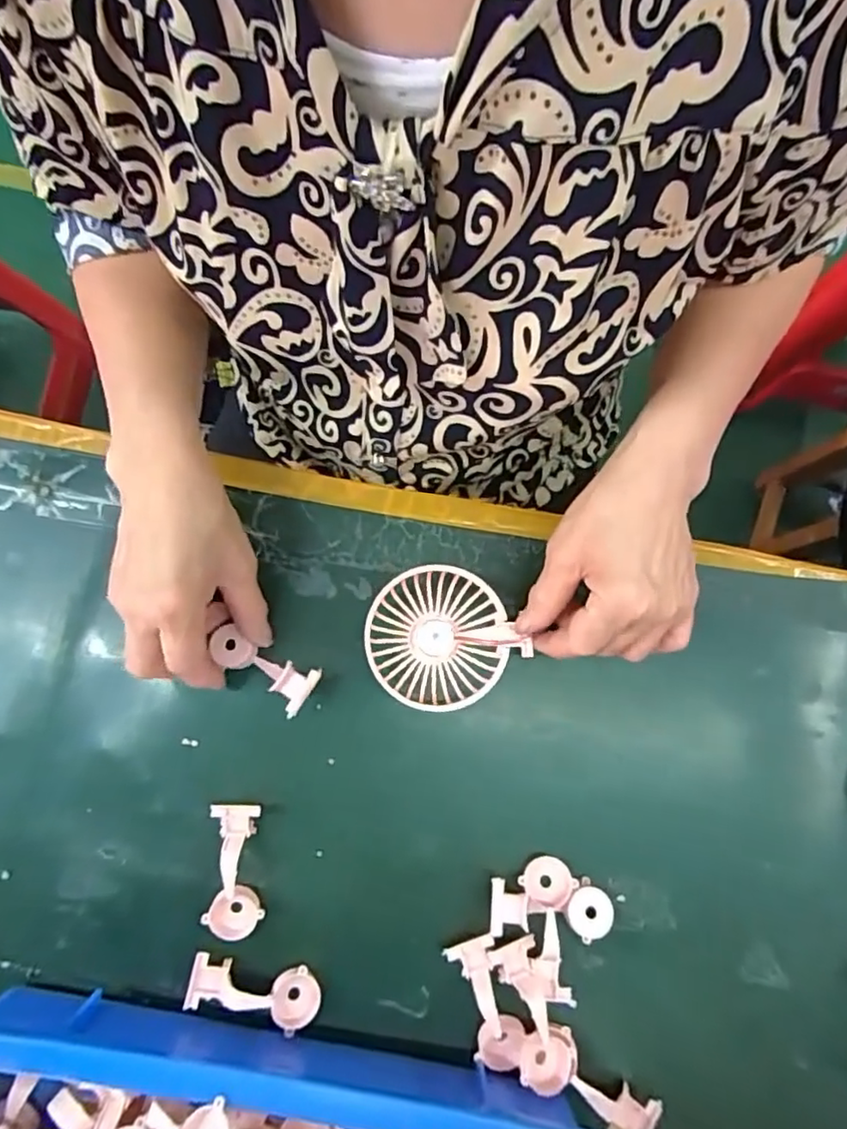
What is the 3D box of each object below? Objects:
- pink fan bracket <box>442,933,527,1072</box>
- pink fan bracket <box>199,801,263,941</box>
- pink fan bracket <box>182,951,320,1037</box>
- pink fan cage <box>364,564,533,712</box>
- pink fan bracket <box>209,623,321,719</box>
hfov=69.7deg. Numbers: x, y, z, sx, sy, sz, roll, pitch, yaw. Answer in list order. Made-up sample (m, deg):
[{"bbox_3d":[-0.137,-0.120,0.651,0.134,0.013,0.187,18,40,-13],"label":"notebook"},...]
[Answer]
[{"bbox_3d":[0.038,0.260,0.358,0.030,0.017,0.074,-18,80,-4],"label":"pink fan bracket"},{"bbox_3d":[-0.114,0.185,0.367,0.032,0.015,0.076,2,79,0],"label":"pink fan bracket"},{"bbox_3d":[-0.100,0.250,0.357,0.076,0.009,0.032,14,79,2],"label":"pink fan bracket"},{"bbox_3d":[0.009,0.049,0.392,0.088,0.027,0.086,0,79,-1],"label":"pink fan cage"},{"bbox_3d":[-0.103,0.066,0.392,0.072,0.025,0.030,28,80,13],"label":"pink fan bracket"}]

